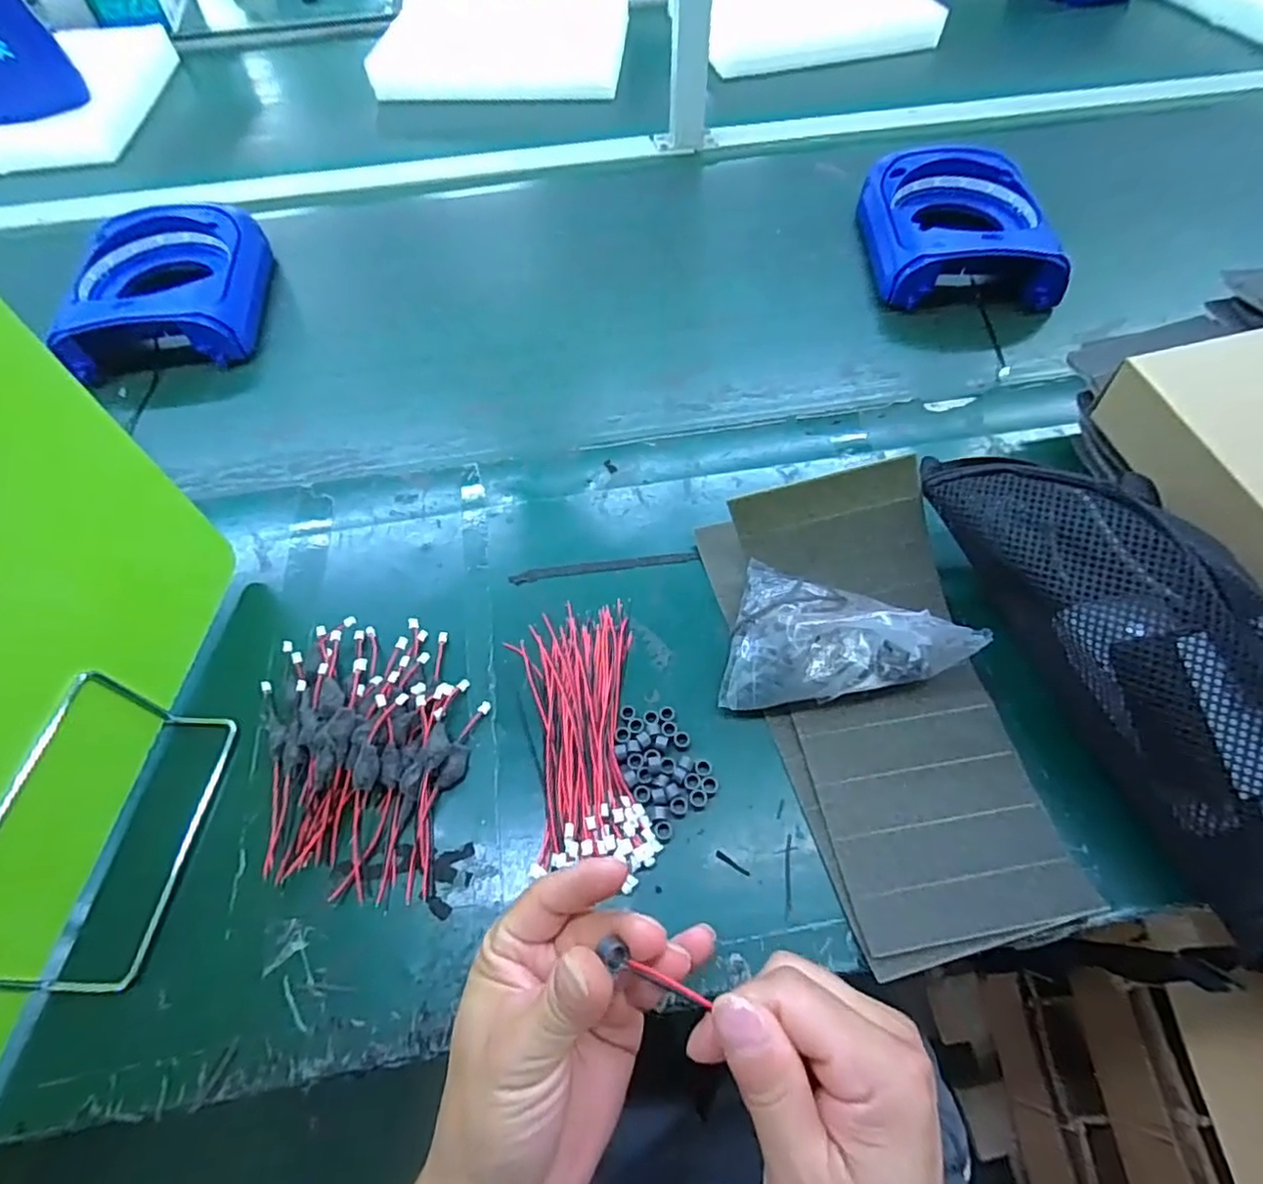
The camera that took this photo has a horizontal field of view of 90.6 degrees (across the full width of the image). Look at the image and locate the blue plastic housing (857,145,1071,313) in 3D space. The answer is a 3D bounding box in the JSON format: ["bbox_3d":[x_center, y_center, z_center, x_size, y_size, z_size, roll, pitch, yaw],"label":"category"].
[{"bbox_3d":[0.334,-0.376,0.652,0.162,0.069,0.211,0,59,1],"label":"blue plastic housing"}]

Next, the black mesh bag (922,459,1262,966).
[{"bbox_3d":[0.284,0.033,0.354,0.078,0.109,0.288,-20,60,-10],"label":"black mesh bag"}]

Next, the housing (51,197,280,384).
[{"bbox_3d":[-0.467,-0.314,0.641,0.161,0.061,0.225,-9,59,-4],"label":"housing"}]

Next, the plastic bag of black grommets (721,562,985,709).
[{"bbox_3d":[0.135,0.029,0.386,0.138,0.066,0.107,14,60,10],"label":"plastic bag of black grommets"}]

